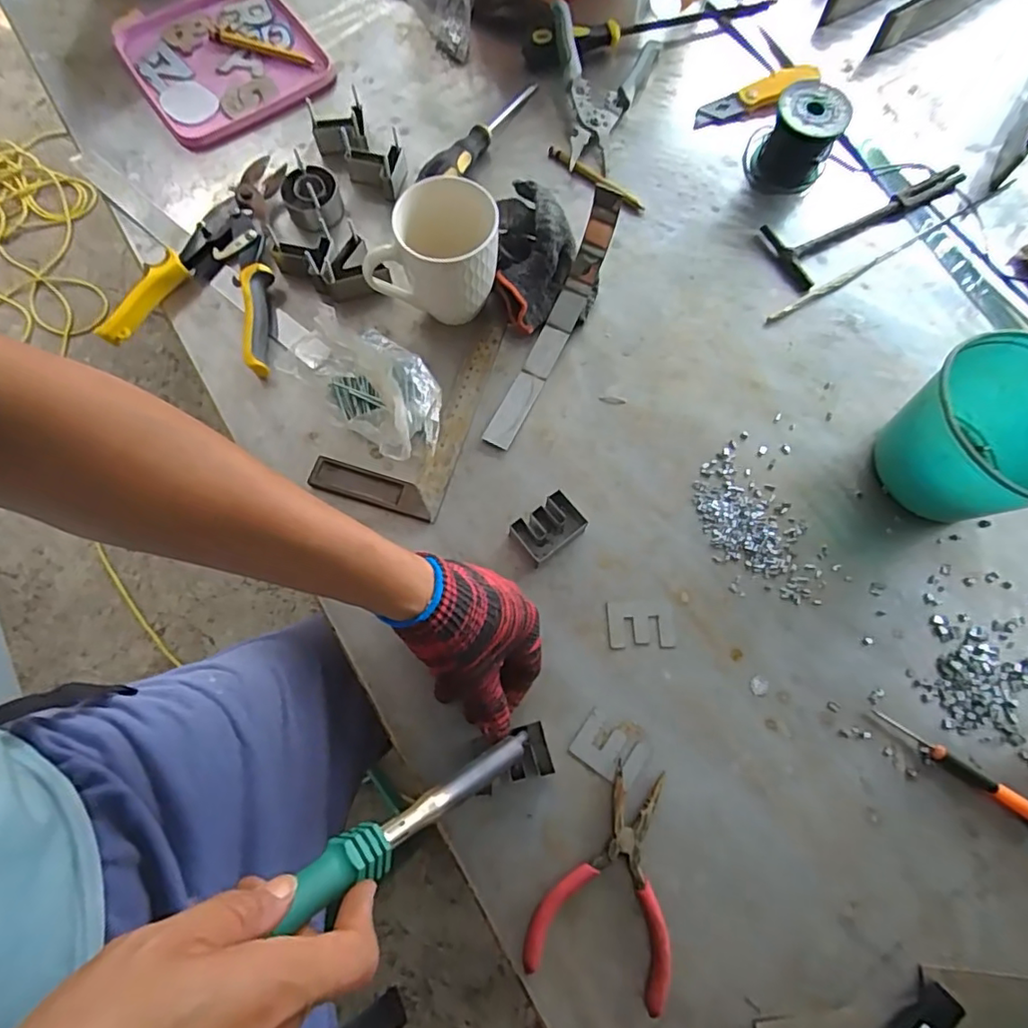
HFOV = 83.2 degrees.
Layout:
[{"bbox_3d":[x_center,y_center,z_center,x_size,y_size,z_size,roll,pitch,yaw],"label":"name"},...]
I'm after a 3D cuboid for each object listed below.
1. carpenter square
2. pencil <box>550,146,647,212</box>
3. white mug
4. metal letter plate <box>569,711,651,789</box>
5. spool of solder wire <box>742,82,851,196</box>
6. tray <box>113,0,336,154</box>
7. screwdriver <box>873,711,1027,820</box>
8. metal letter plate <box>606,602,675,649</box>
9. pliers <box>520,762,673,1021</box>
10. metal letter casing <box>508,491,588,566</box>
[{"bbox_3d":[-0.088,-0.106,0.526,0.111,0.009,0.220,19,74,4],"label":"carpenter square"},{"bbox_3d":[0.083,-0.343,0.593,0.119,0.012,0.012,40,76,10],"label":"pencil"},{"bbox_3d":[-0.066,-0.222,0.507,0.106,0.108,0.081,9,73,1],"label":"white mug"},{"bbox_3d":[0.073,0.182,0.444,0.050,0.005,0.038,34,76,9],"label":"metal letter plate"},{"bbox_3d":[0.283,-0.378,0.584,0.076,0.070,0.079,0,73,-1],"label":"spool of solder wire"},{"bbox_3d":[-0.318,-0.501,0.634,0.187,0.021,0.198,-32,76,-10],"label":"tray"},{"bbox_3d":[0.344,0.194,0.438,0.141,0.012,0.014,35,76,9],"label":"screwdriver"},{"bbox_3d":[0.103,0.090,0.471,0.053,0.004,0.036,0,73,-1],"label":"metal letter plate"},{"bbox_3d":[0.074,0.260,0.415,0.097,0.012,0.141,18,74,4],"label":"pliers"},{"bbox_3d":[0.029,0.012,0.481,0.051,0.026,0.038,-33,77,-10],"label":"metal letter casing"}]

